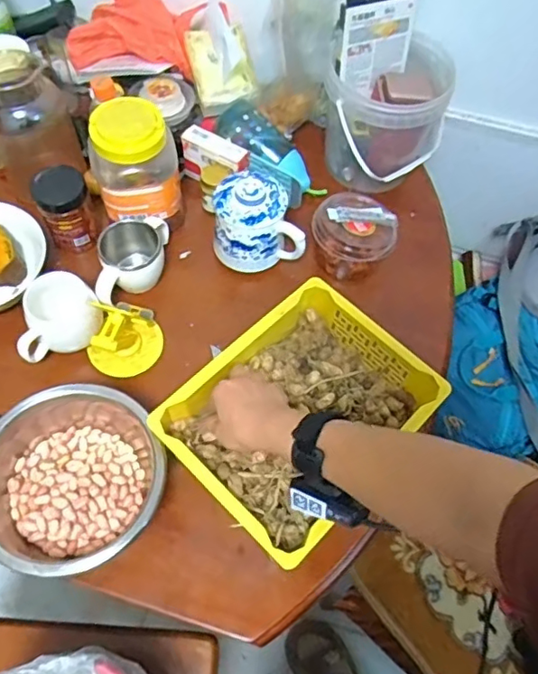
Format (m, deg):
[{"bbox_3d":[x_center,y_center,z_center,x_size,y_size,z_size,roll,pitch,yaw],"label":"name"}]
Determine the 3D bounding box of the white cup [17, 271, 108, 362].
[{"bbox_3d":[-0.273,-0.023,0.711,0.109,0.076,0.080,-26,66,-16],"label":"white cup"}]

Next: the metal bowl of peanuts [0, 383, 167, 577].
[{"bbox_3d":[-0.222,0.149,0.614,0.188,0.089,0.183,1,61,-3],"label":"metal bowl of peanuts"}]

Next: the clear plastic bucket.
[{"bbox_3d":[0.178,-0.326,0.843,0.173,0.170,0.132,-35,69,-20],"label":"clear plastic bucket"}]

